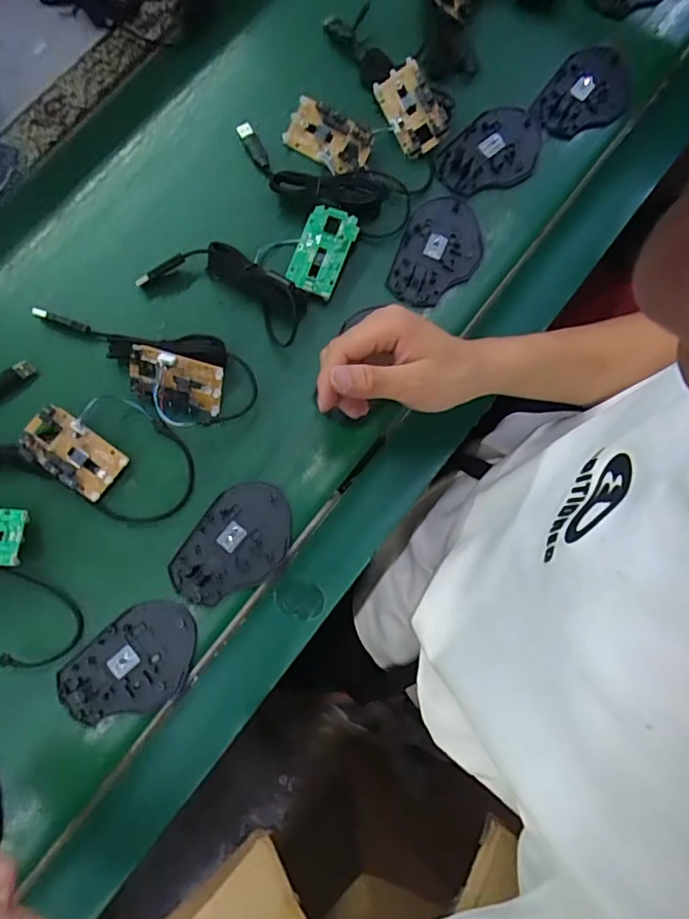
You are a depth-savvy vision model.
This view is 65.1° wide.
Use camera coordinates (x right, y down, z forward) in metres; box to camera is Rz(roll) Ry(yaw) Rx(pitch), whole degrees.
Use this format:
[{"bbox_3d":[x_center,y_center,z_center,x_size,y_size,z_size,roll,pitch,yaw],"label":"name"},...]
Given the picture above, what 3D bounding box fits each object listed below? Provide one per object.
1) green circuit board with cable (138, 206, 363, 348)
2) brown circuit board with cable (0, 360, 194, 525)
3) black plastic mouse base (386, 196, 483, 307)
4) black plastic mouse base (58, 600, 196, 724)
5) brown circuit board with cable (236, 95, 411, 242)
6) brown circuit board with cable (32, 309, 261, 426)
[{"bbox_3d":[-0.077,-0.184,0.481,0.145,0.021,0.138,30,81,6],"label":"green circuit board with cable"},{"bbox_3d":[-0.223,-0.015,0.447,0.195,0.024,0.095,19,80,4],"label":"brown circuit board with cable"},{"bbox_3d":[0.085,-0.187,0.485,0.071,0.004,0.108,19,80,4],"label":"black plastic mouse base"},{"bbox_3d":[-0.165,0.162,0.420,0.110,0.004,0.073,-40,81,-7],"label":"black plastic mouse base"},{"bbox_3d":[-0.018,-0.272,0.496,0.173,0.022,0.089,31,81,6],"label":"brown circuit board with cable"},{"bbox_3d":[-0.165,-0.094,0.456,0.202,0.034,0.080,35,79,5],"label":"brown circuit board with cable"}]

